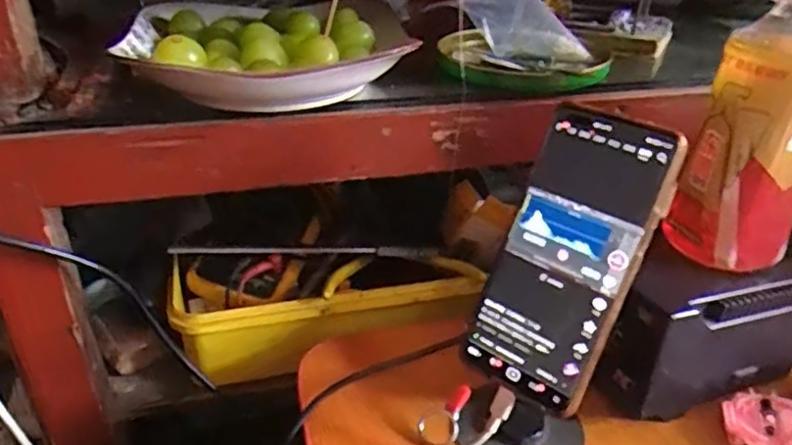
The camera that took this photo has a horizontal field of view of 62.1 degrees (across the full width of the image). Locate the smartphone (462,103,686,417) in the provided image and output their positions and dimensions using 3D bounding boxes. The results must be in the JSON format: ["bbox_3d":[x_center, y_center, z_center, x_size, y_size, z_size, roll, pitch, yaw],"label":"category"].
[{"bbox_3d":[0.095,0.019,0.370,0.073,0.163,0.012,27,8,39],"label":"smartphone"}]

